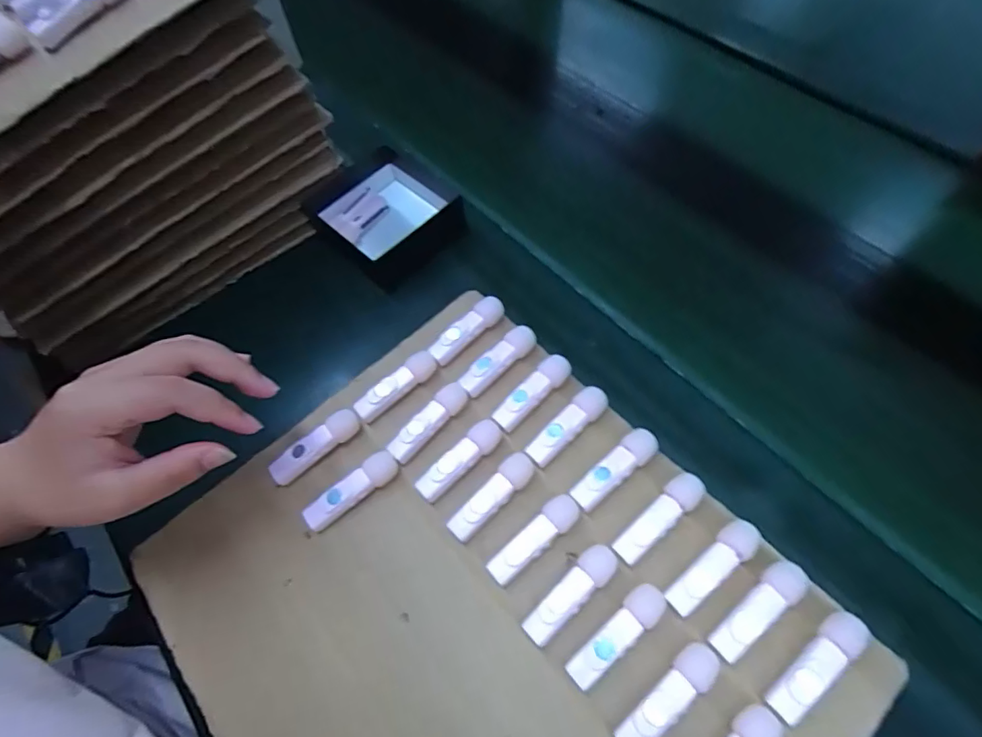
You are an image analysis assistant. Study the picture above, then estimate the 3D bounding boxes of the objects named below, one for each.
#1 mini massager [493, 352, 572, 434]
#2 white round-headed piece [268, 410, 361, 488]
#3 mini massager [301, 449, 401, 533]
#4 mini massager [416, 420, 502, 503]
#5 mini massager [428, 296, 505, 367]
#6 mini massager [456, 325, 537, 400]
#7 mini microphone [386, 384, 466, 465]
[{"bbox_3d":[0.029,0.016,0.353,0.018,0.013,0.065,39,68,22],"label":"mini massager"},{"bbox_3d":[-0.119,0.053,0.352,0.065,0.018,0.017,-35,64,-17],"label":"white round-headed piece"},{"bbox_3d":[-0.089,0.079,0.334,0.065,0.018,0.017,-35,64,-16],"label":"mini massager"},{"bbox_3d":[-0.020,0.059,0.336,0.063,0.014,0.016,-38,65,-18],"label":"mini massager"},{"bbox_3d":[-0.018,-0.028,0.381,0.063,0.017,0.017,-41,66,-19],"label":"mini massager"},{"bbox_3d":[0.005,-0.005,0.367,0.065,0.015,0.016,-38,65,-18],"label":"mini massager"},{"bbox_3d":[-0.042,0.038,0.353,0.015,0.021,0.065,38,68,22],"label":"mini microphone"}]

